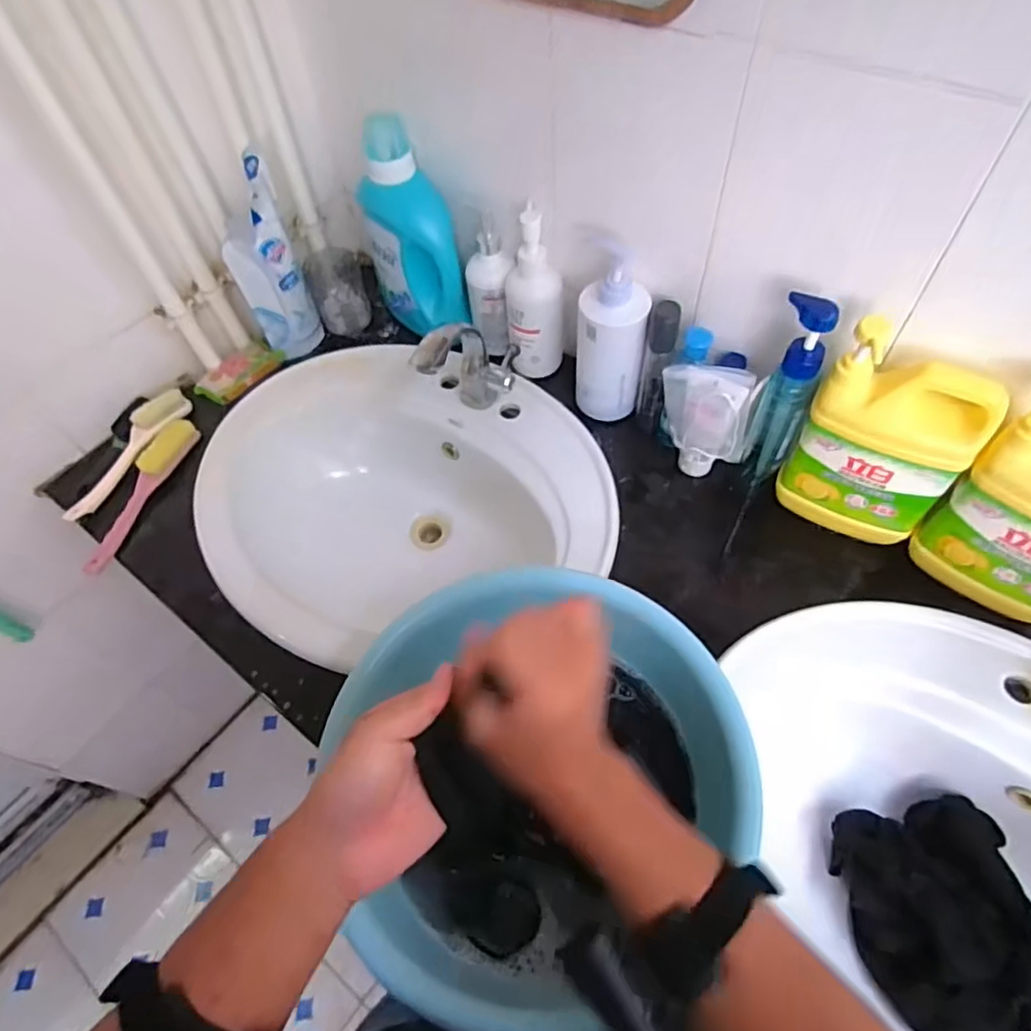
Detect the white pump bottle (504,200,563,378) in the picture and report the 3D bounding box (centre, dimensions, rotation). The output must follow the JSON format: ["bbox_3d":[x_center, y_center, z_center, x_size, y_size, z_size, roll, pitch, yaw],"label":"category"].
[{"bbox_3d":[0.023,-0.274,0.798,0.072,0.198,0.068,-2,57,3],"label":"white pump bottle"}]

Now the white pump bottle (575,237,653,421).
[{"bbox_3d":[0.115,-0.224,0.767,0.082,0.203,0.097,2,57,6],"label":"white pump bottle"}]

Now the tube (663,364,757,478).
[{"bbox_3d":[0.208,-0.102,0.726,0.088,0.165,0.034,20,61,16],"label":"tube"}]

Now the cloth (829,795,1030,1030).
[{"bbox_3d":[0.400,0.371,0.581,0.160,0.062,0.197,-8,57,-1],"label":"cloth"}]

